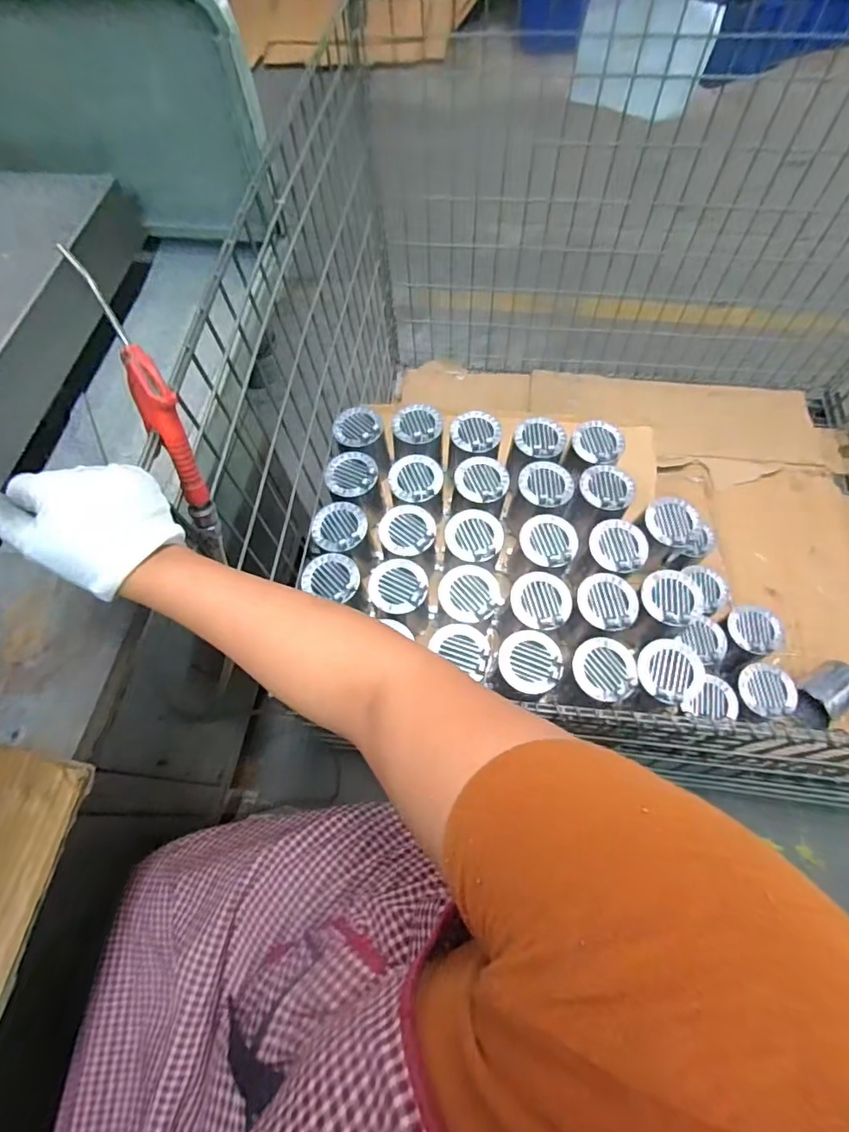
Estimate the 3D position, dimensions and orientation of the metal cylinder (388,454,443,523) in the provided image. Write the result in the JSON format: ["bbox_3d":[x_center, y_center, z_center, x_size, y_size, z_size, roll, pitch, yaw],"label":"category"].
[{"bbox_3d":[-0.012,-0.125,0.906,0.084,0.104,0.089,-1,65,2],"label":"metal cylinder"}]

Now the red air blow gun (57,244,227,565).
[{"bbox_3d":[-0.214,-0.107,0.451,0.041,0.254,0.036,-7,41,-1],"label":"red air blow gun"}]

